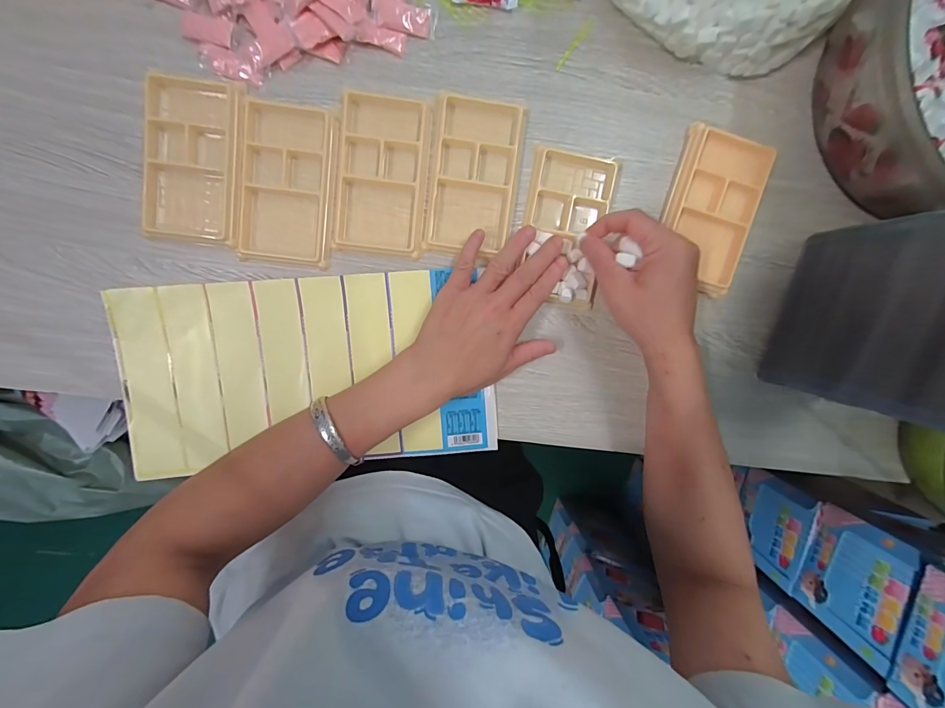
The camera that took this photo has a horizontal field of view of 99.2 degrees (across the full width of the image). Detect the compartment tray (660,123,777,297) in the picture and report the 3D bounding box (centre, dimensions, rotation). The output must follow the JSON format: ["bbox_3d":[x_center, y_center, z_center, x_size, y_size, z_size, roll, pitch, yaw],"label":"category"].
[{"bbox_3d":[0.212,-0.128,0.361,0.074,0.014,0.131,17,96,-4],"label":"compartment tray"}]

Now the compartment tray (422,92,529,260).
[{"bbox_3d":[0.002,-0.158,0.360,0.078,0.011,0.133,8,97,-3],"label":"compartment tray"}]

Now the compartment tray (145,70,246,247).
[{"bbox_3d":[-0.234,-0.164,0.341,0.080,0.013,0.135,6,97,-3],"label":"compartment tray"}]

